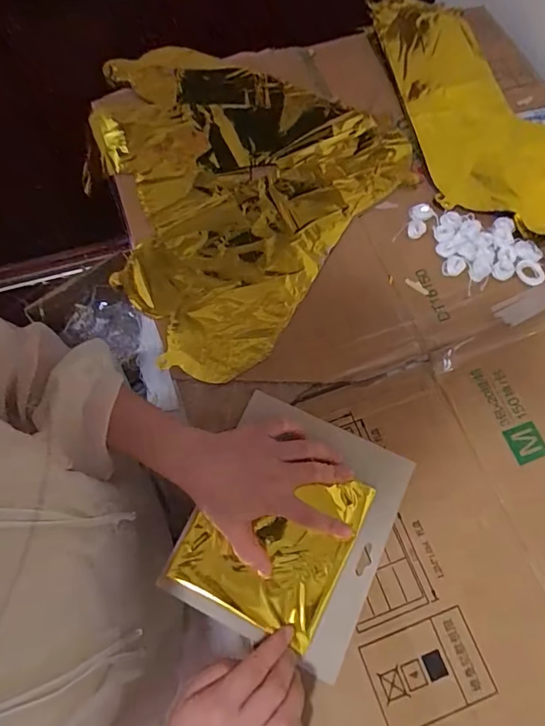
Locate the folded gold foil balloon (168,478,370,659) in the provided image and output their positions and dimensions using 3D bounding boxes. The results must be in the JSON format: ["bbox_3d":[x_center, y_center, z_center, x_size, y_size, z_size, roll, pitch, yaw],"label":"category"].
[{"bbox_3d":[0.000,0.148,0.398,0.130,0.011,0.140,25,71,9],"label":"folded gold foil balloon"}]

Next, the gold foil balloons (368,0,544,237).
[{"bbox_3d":[0.284,-0.330,0.576,0.238,0.038,0.399,-8,69,-3],"label":"gold foil balloons"}]

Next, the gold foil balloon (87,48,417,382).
[{"bbox_3d":[-0.082,-0.225,0.545,0.399,0.030,0.362,37,73,13],"label":"gold foil balloon"}]

